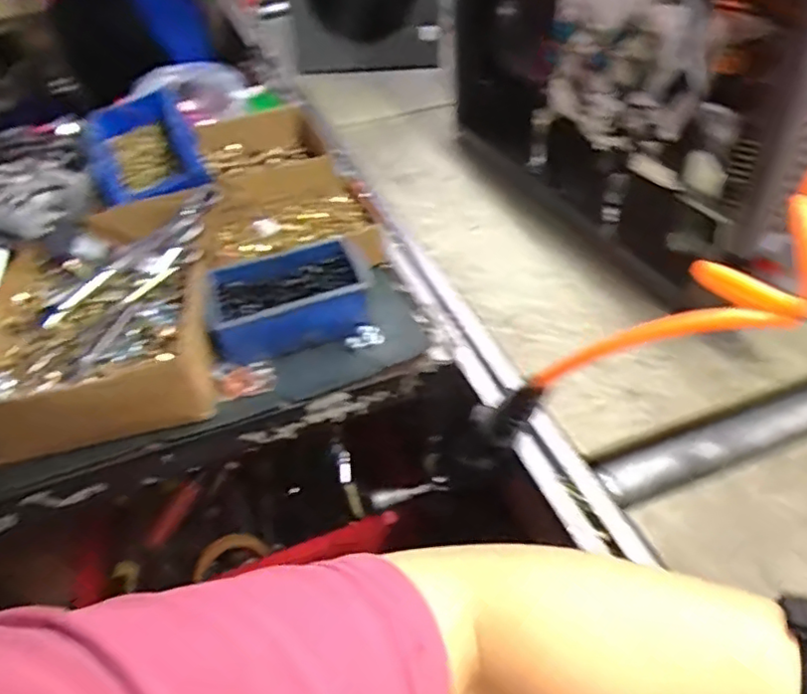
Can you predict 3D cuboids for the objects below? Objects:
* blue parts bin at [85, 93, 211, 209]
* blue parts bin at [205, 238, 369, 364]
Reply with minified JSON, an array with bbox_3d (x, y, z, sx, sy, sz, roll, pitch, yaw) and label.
[{"bbox_3d":[-0.295,-0.225,0.705,0.108,0.073,0.114,-19,44,-14],"label":"blue parts bin"},{"bbox_3d":[-0.106,-0.043,0.577,0.142,0.056,0.097,-15,43,-10],"label":"blue parts bin"}]

